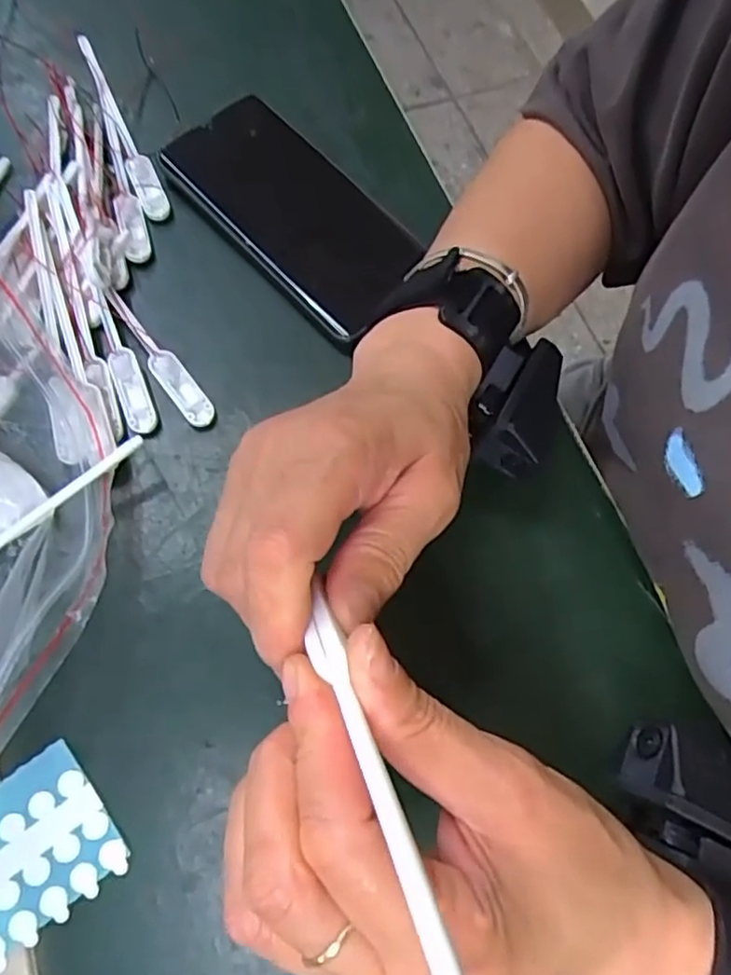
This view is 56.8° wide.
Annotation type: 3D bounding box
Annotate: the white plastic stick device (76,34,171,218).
[{"bbox_3d":[-0.145,-0.215,0.399,0.015,0.007,0.142,-23,72,-9],"label":"white plastic stick device"}]

